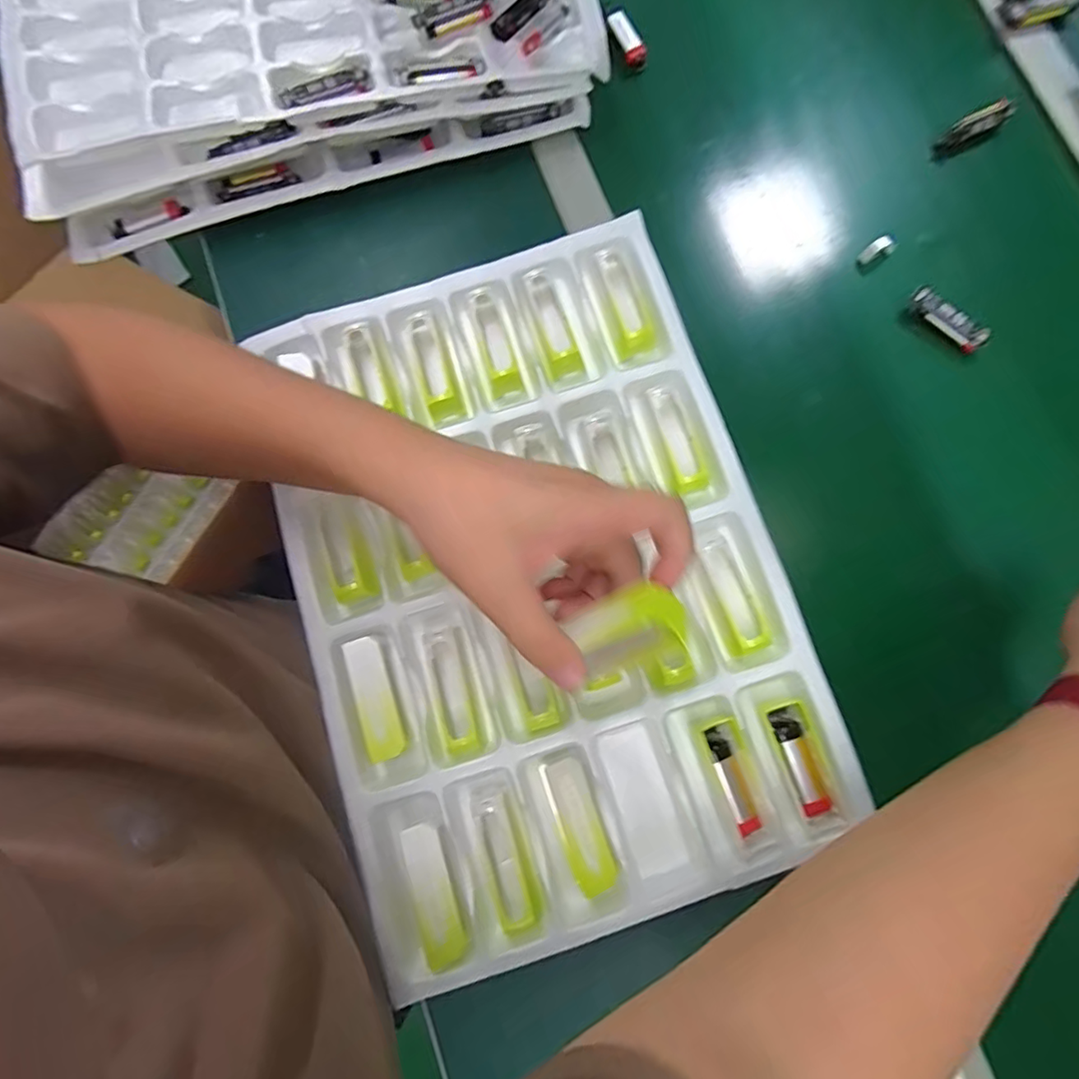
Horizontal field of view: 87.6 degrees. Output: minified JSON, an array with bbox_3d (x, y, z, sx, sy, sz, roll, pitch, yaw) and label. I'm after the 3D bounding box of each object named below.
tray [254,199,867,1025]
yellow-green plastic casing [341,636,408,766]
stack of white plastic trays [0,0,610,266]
[{"bbox_3d":[-0.005,0.019,0.390,0.311,0.036,0.450,-18,79,-3],"label":"tray"},{"bbox_3d":[-0.108,0.104,0.368,0.025,0.009,0.077,-20,79,-3],"label":"yellow-green plastic casing"},{"bbox_3d":[-0.200,-0.463,0.478,0.449,0.072,0.333,-15,79,-2],"label":"stack of white plastic trays"}]

